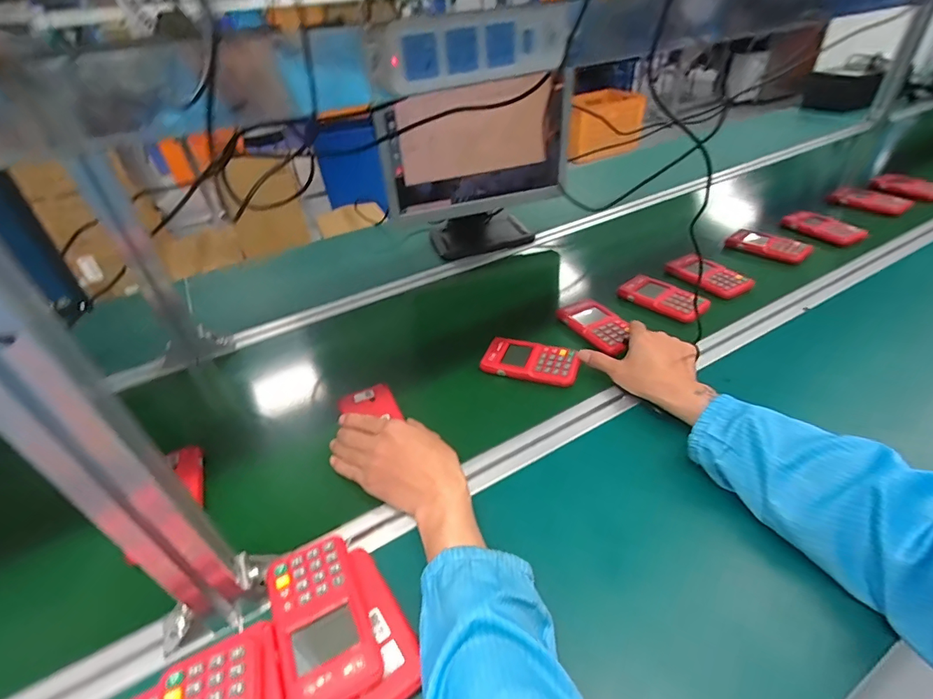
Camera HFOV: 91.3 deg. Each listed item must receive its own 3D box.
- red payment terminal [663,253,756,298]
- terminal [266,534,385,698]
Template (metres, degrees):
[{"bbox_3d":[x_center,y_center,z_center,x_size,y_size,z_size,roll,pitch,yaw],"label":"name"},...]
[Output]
[{"bbox_3d":[0.417,-0.130,0.787,0.058,0.029,0.143,-24,43,-21],"label":"red payment terminal"},{"bbox_3d":[-0.120,0.221,0.375,0.071,0.019,0.132,-21,42,-18],"label":"terminal"}]

